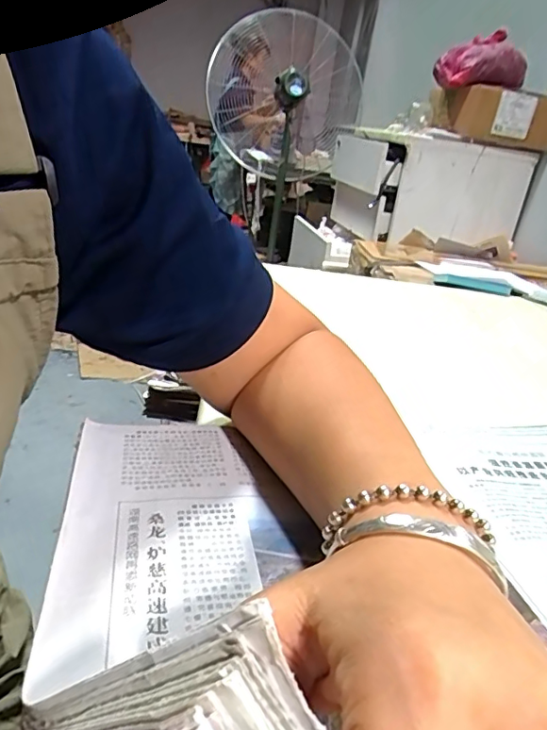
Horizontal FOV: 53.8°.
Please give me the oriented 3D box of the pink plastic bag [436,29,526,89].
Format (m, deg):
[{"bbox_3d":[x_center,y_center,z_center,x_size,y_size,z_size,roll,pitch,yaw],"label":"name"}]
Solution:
[{"bbox_3d":[0.558,-0.822,1.445,0.214,0.138,0.149,5,25,-7],"label":"pink plastic bag"}]

